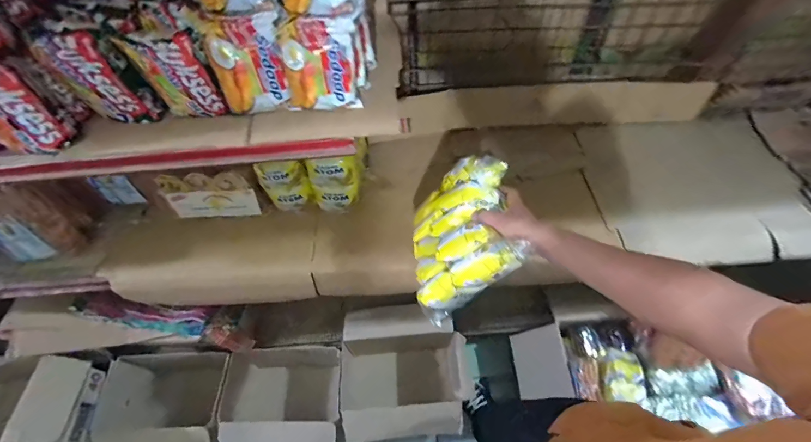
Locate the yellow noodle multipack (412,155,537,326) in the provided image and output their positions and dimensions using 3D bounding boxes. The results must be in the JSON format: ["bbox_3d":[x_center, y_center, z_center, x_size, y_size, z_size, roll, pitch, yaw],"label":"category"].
[{"bbox_3d":[0.094,0.029,0.660,0.070,0.246,0.235,18,49,-36],"label":"yellow noodle multipack"}]

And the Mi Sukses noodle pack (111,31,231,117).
[{"bbox_3d":[-0.305,-0.195,0.490,0.088,0.112,0.030,9,59,7],"label":"Mi Sukses noodle pack"}]

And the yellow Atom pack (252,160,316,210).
[{"bbox_3d":[-0.267,-0.078,0.812,0.099,0.145,0.041,-10,59,-5],"label":"yellow Atom pack"}]

